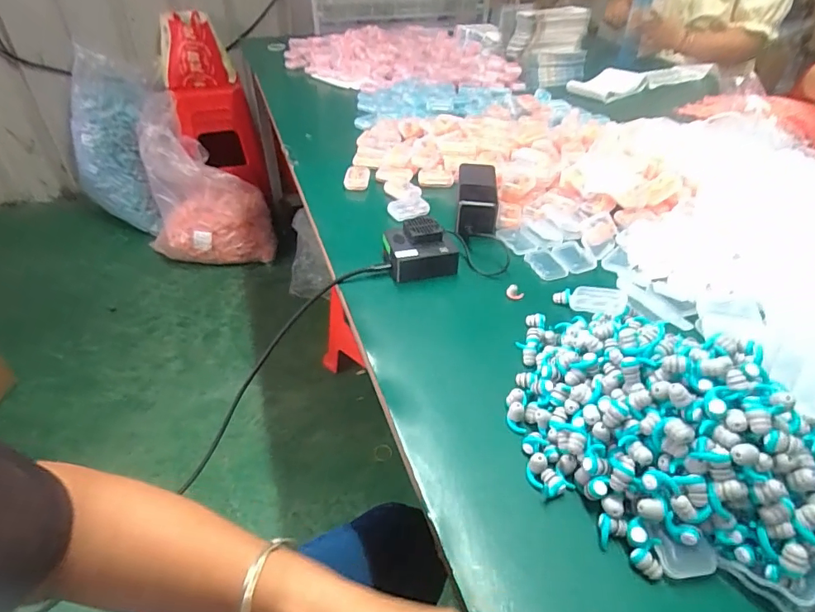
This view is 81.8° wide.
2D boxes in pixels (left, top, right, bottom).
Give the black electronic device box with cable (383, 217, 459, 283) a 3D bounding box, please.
[{"bbox_3d":[0.015,-0.067,0.564,0.084,0.050,0.064,-3,41,-6],"label":"black electronic device box with cable"}]

